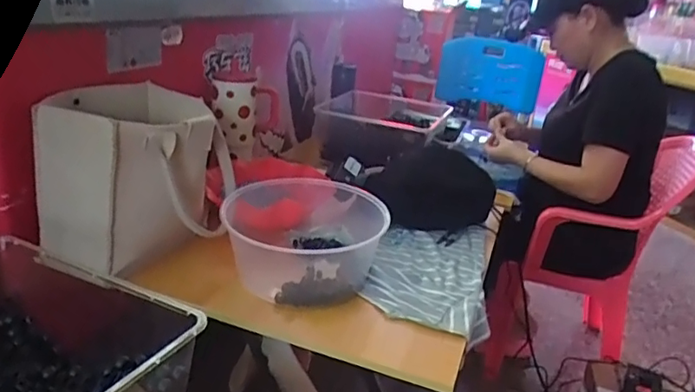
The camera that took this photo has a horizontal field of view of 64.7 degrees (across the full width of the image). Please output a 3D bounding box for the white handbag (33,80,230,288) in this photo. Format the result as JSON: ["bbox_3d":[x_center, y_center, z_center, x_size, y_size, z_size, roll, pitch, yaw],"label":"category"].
[{"bbox_3d":[-0.297,-0.037,0.774,0.241,0.189,0.210,-4,23,-25],"label":"white handbag"}]

